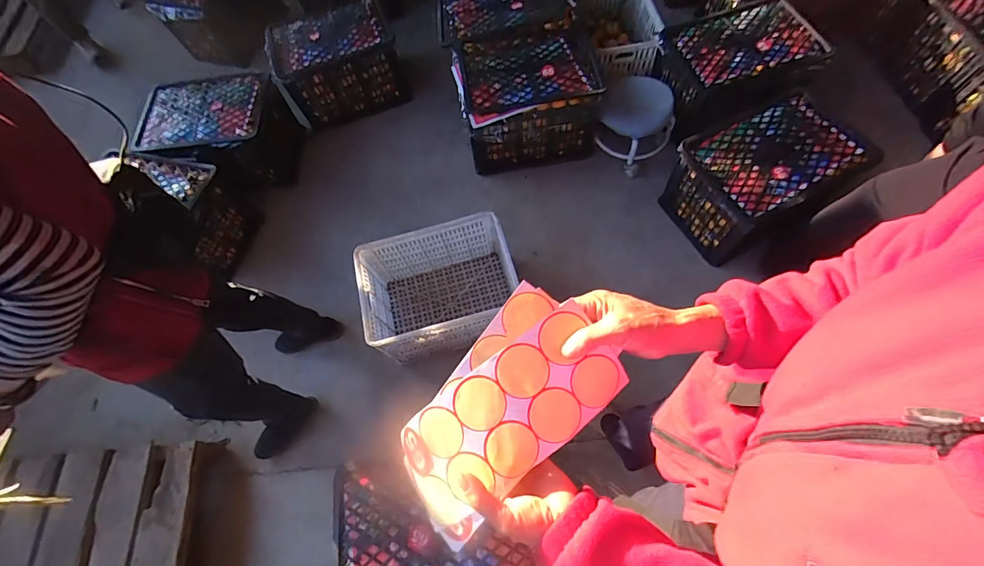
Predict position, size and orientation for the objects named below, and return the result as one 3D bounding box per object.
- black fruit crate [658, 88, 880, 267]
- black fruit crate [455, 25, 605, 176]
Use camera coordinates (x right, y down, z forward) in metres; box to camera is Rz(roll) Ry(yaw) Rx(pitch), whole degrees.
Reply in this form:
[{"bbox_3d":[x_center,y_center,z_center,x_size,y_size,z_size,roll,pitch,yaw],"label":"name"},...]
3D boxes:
[{"bbox_3d":[0.953,-0.359,1.487,0.542,0.312,0.421,-29,68,-7],"label":"black fruit crate"},{"bbox_3d":[0.144,-0.736,1.687,0.522,0.289,0.453,-9,67,1],"label":"black fruit crate"}]

